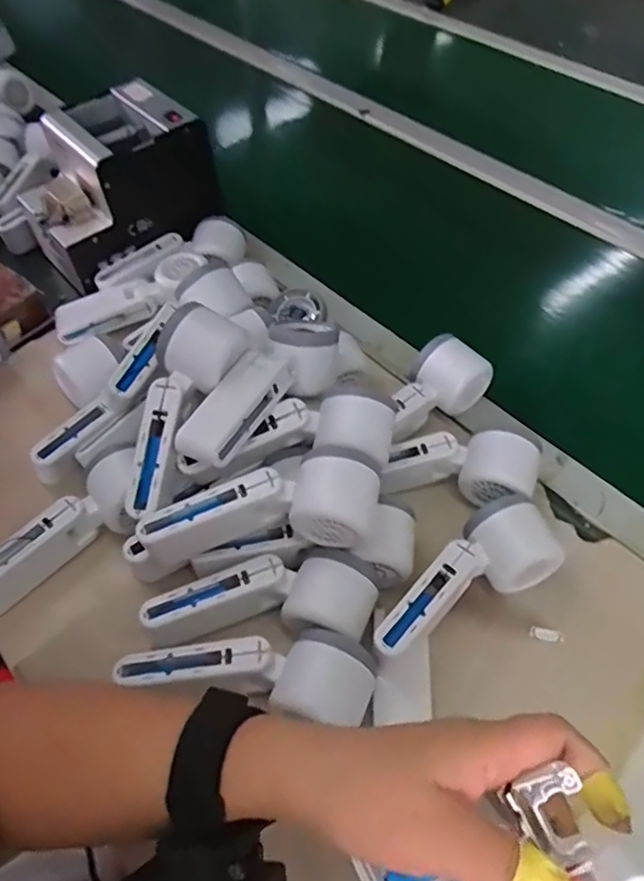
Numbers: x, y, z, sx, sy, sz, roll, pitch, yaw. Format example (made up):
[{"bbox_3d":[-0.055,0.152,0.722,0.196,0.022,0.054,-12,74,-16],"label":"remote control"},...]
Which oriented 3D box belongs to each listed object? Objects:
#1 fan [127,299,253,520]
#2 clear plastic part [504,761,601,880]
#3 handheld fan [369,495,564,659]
[{"bbox_3d":[-0.107,-0.021,0.453,0.057,0.048,0.161,16,77,12],"label":"fan"},{"bbox_3d":[0.092,0.153,0.241,0.024,0.021,0.036,-21,56,-15],"label":"clear plastic part"},{"bbox_3d":[0.097,0.101,0.445,0.154,0.051,0.058,-24,56,-16],"label":"handheld fan"}]

